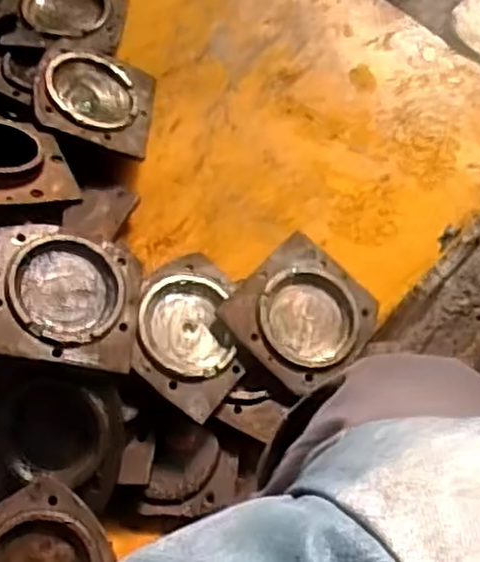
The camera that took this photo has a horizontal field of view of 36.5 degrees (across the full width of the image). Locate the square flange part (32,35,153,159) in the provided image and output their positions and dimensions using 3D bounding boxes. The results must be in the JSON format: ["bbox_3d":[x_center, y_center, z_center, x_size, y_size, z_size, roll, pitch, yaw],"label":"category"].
[{"bbox_3d":[-0.192,-0.243,0.964,0.156,0.022,0.163,17,54,-15],"label":"square flange part"}]

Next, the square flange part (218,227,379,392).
[{"bbox_3d":[0.073,0.038,0.834,0.145,0.017,0.149,44,67,7],"label":"square flange part"}]

